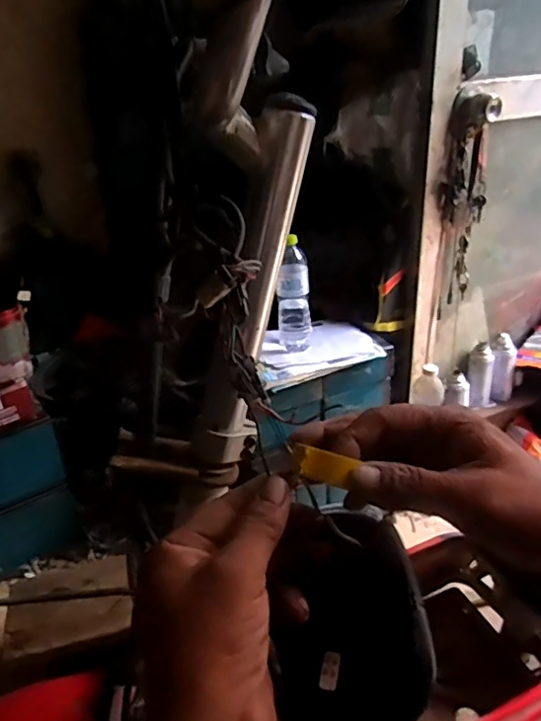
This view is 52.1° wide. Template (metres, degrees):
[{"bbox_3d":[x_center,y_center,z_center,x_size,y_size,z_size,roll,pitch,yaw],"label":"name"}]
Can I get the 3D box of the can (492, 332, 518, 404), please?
[{"bbox_3d":[0.556,0.021,1.324,0.056,0.153,0.058,8,30,21],"label":"can"}]

